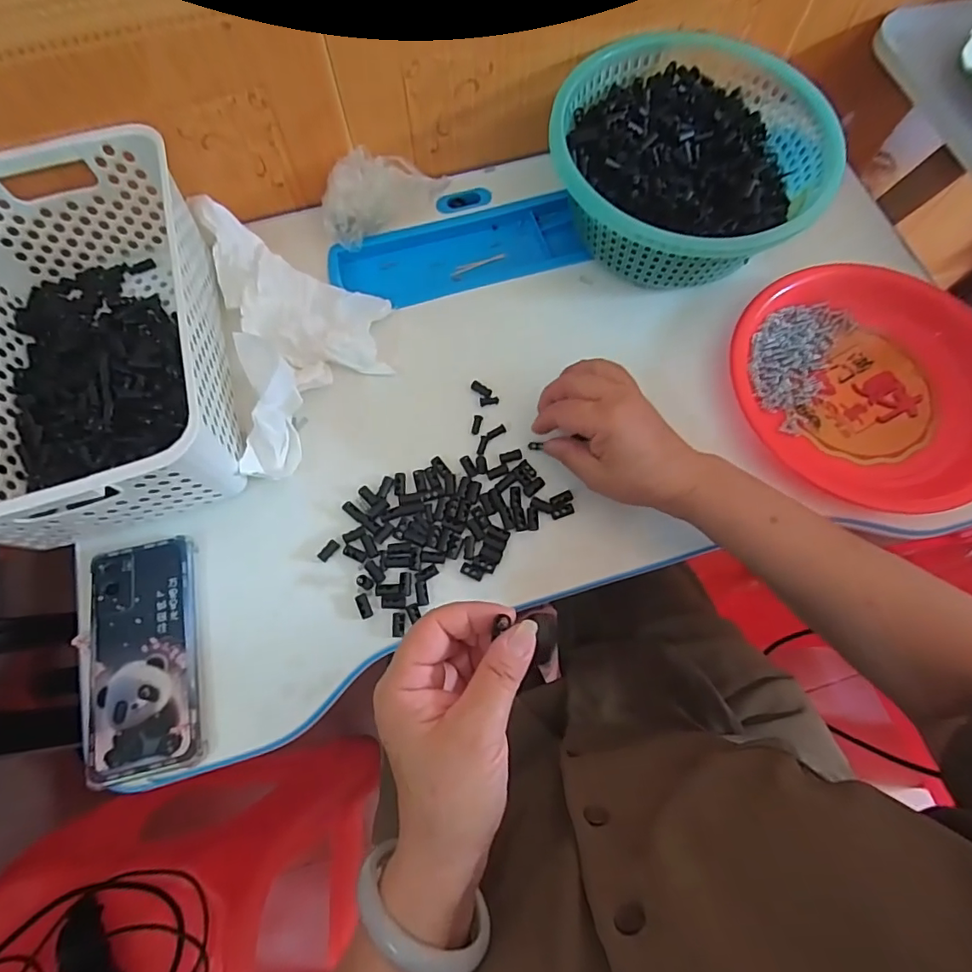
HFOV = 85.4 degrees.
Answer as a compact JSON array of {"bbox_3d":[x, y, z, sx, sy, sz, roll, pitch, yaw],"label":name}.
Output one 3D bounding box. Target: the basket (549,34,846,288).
[{"bbox_3d":[0.178,-0.284,0.475,0.227,0.080,0.224,0,70,0],"label":"basket"}]

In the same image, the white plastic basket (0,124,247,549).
[{"bbox_3d":[-0.315,-0.113,0.406,0.198,0.099,0.301,-18,72,-7],"label":"white plastic basket"}]

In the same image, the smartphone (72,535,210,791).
[{"bbox_3d":[-0.250,0.121,0.377,0.085,0.007,0.161,-12,71,-5],"label":"smartphone"}]

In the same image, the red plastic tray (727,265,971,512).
[{"bbox_3d":[0.320,-0.084,0.441,0.227,0.025,0.203,41,75,13],"label":"red plastic tray"}]

